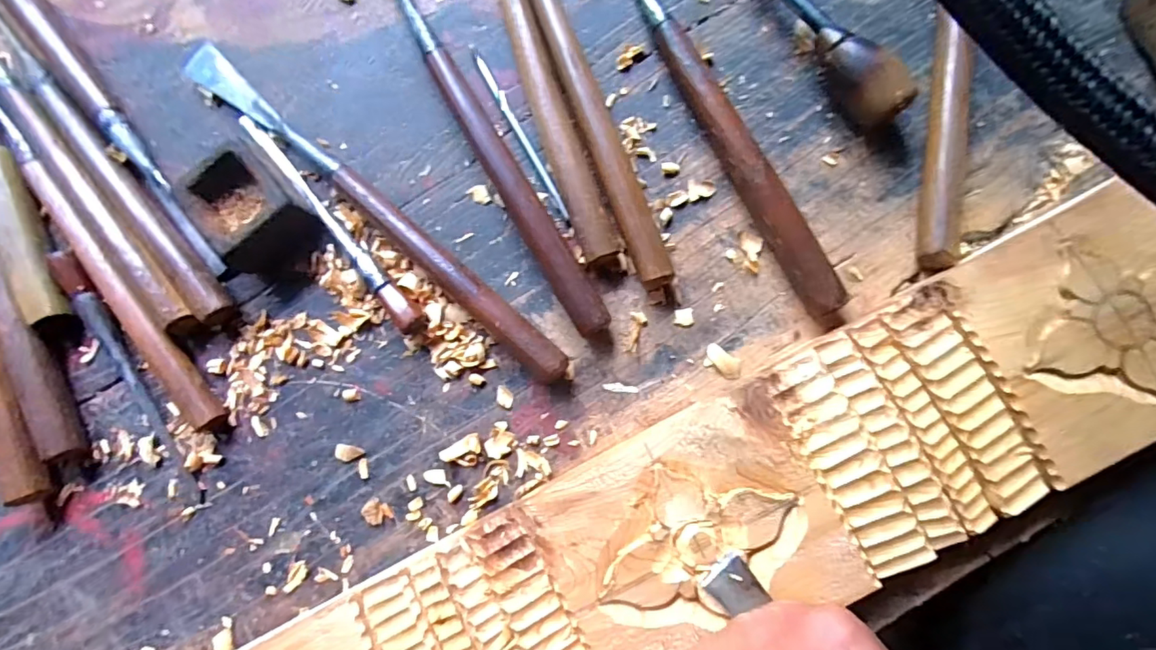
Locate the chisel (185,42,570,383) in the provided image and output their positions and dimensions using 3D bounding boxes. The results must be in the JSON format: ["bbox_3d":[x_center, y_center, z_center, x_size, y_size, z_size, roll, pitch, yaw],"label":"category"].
[{"bbox_3d":[-0.108,-0.060,0.261,0.260,0.021,0.021,41,88,5],"label":"chisel"}]

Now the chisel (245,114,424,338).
[{"bbox_3d":[-0.129,-0.054,0.264,0.011,0.014,0.150,-42,85,-1],"label":"chisel"}]

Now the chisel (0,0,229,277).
[{"bbox_3d":[-0.267,-0.132,0.276,0.015,0.017,0.262,-37,84,-1],"label":"chisel"}]

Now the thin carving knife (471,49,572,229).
[{"bbox_3d":[-0.030,-0.099,0.269,0.005,0.004,0.107,-29,84,0],"label":"thin carving knife"}]

